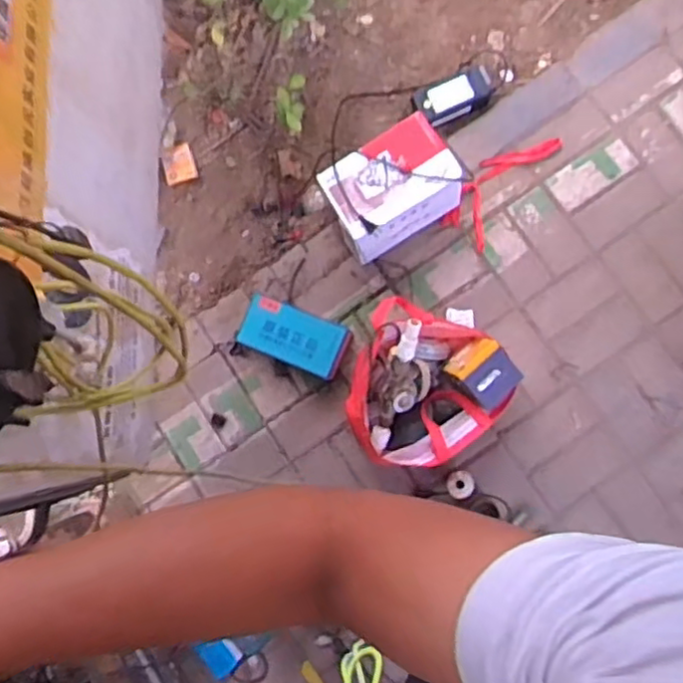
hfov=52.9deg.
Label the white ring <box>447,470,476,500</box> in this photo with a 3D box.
[{"bbox_3d":[0.245,0.295,1.414,0.052,0.039,0.054,0,86,5],"label":"white ring"}]

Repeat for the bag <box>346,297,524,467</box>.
[{"bbox_3d":[0.179,0.099,1.385,0.309,0.213,0.342,16,87,6],"label":"bag"}]

